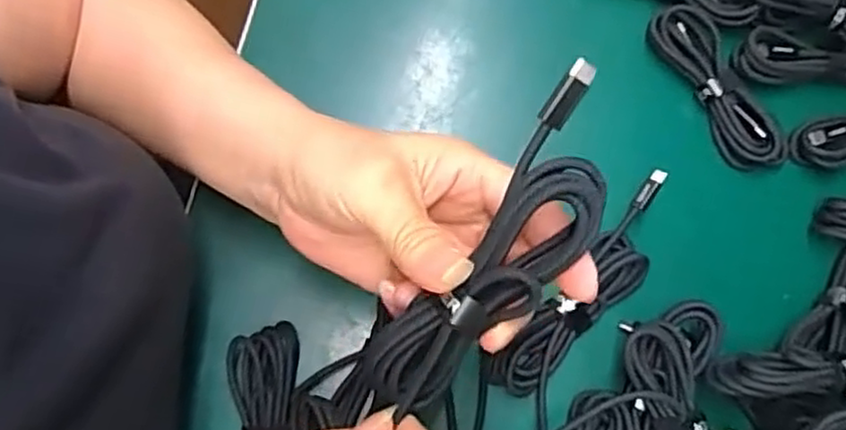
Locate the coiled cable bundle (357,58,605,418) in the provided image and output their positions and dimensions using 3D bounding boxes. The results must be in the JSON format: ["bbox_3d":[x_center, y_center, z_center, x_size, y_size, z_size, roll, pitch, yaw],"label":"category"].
[{"bbox_3d":[0.028,0.016,0.251,0.039,0.019,0.145,35,98,10],"label":"coiled cable bundle"}]

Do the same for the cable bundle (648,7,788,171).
[{"bbox_3d":[0.181,-0.078,0.427,0.035,0.020,0.112,-29,79,-8],"label":"cable bundle"}]

